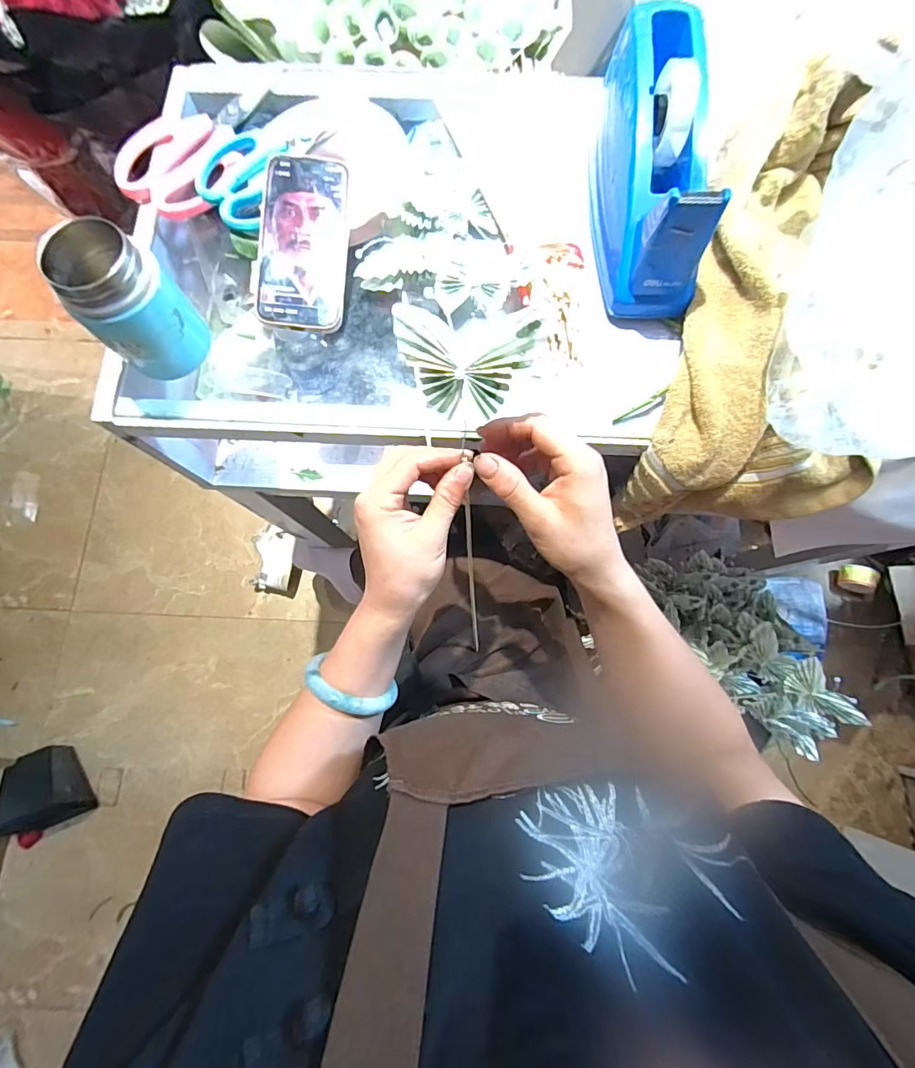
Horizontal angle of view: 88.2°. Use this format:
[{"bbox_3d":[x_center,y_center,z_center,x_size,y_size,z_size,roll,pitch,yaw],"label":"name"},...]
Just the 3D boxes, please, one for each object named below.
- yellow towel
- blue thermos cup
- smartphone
[{"bbox_3d":[0.268,-0.184,0.416,0.164,0.116,0.364,10,91,2],"label":"yellow towel"},{"bbox_3d":[-0.247,-0.173,0.364,0.070,0.103,0.062,-43,81,-9],"label":"blue thermos cup"},{"bbox_3d":[-0.134,-0.252,0.410,0.074,0.005,0.146,3,90,-9],"label":"smartphone"}]

